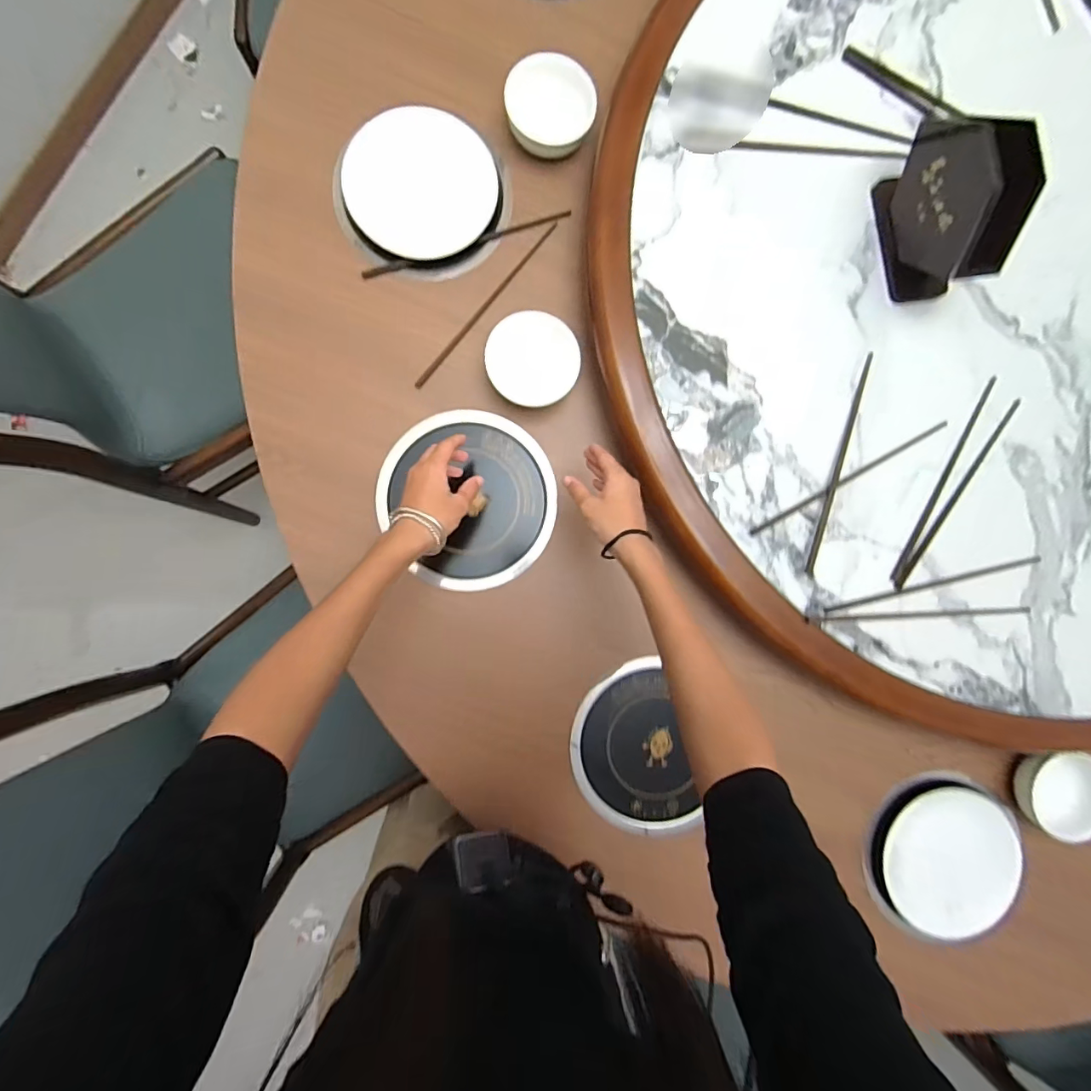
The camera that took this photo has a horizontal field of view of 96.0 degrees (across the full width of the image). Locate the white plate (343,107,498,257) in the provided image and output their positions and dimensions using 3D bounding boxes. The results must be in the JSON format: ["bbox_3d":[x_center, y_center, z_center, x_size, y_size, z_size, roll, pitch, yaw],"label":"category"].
[{"bbox_3d":[-0.153,-0.449,0.609,0.179,0.030,0.173,0,89,-4],"label":"white plate"}]

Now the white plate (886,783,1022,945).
[{"bbox_3d":[0.534,0.414,0.644,0.169,0.014,0.181,0,89,-4],"label":"white plate"}]

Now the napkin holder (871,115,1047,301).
[{"bbox_3d":[0.438,-0.367,0.532,0.065,0.135,0.166,-16,91,-5],"label":"napkin holder"}]

